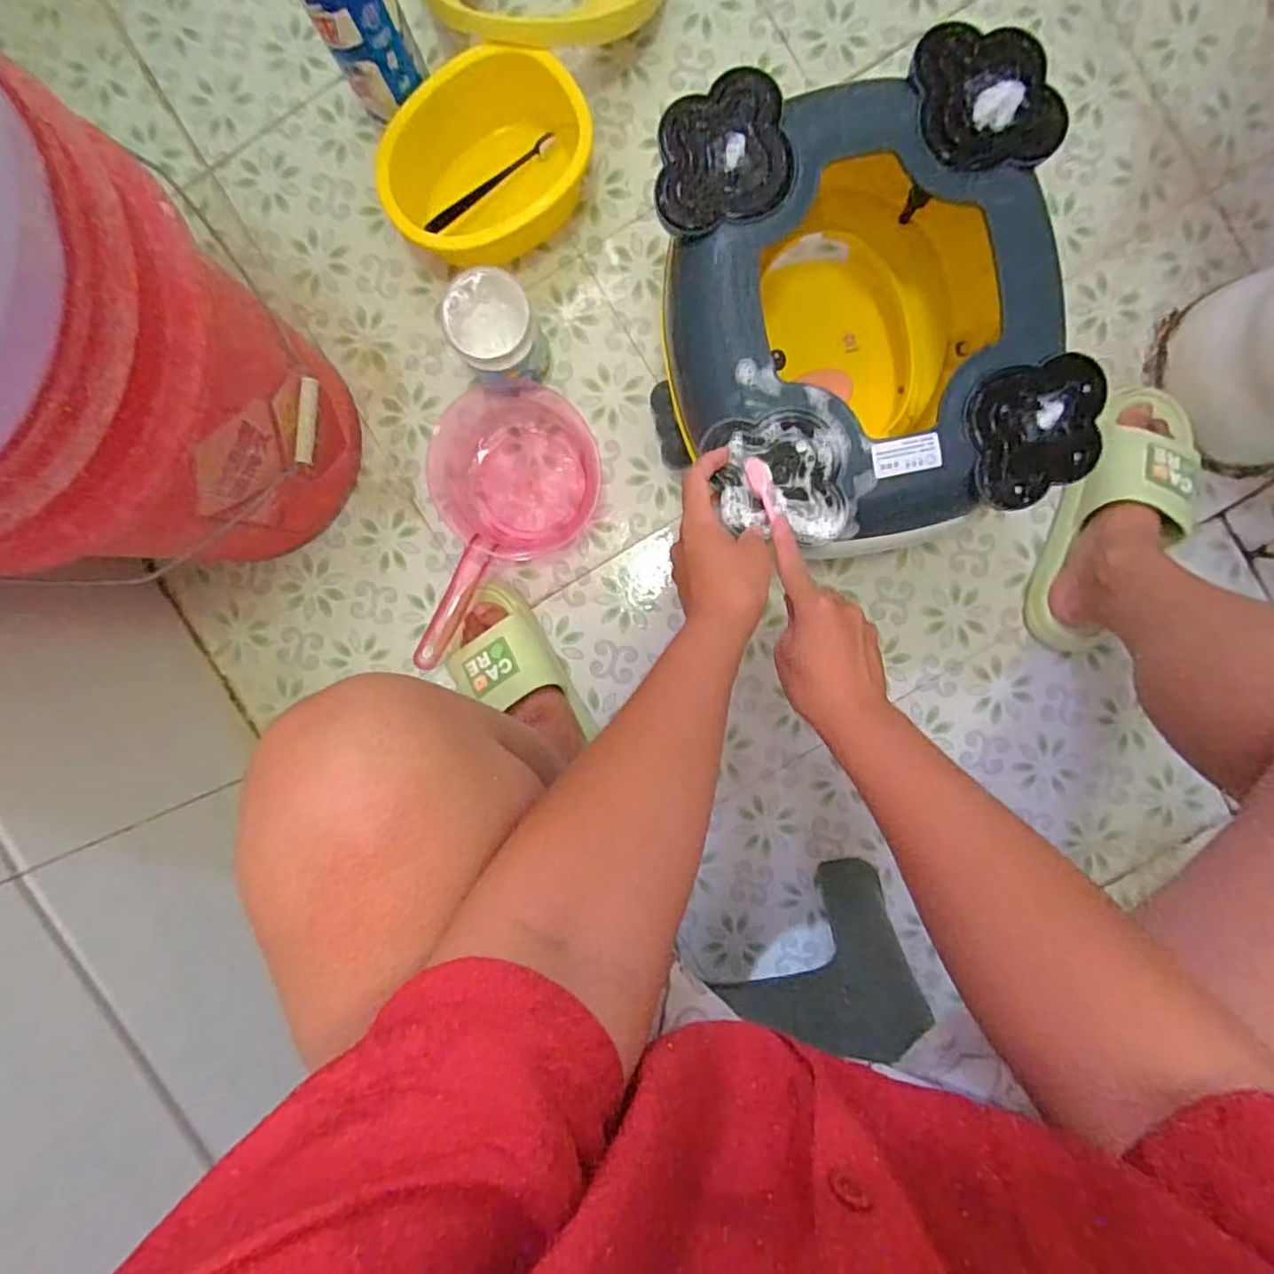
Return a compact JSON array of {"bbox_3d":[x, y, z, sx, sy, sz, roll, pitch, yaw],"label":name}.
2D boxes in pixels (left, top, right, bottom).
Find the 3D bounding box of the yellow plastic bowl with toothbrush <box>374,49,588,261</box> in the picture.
[{"bbox_3d":[-0.151,-0.471,0.643,0.211,0.096,0.140,-37,91,2],"label":"yellow plastic bowl with toothbrush"}]

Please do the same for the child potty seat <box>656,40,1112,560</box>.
[{"bbox_3d":[0.179,-0.257,0.565,0.293,0.192,0.334,-10,92,1],"label":"child potty seat"}]

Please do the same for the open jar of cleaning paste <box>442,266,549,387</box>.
[{"bbox_3d":[-0.133,-0.290,0.633,0.079,0.116,0.077,0,93,1],"label":"open jar of cleaning paste"}]

